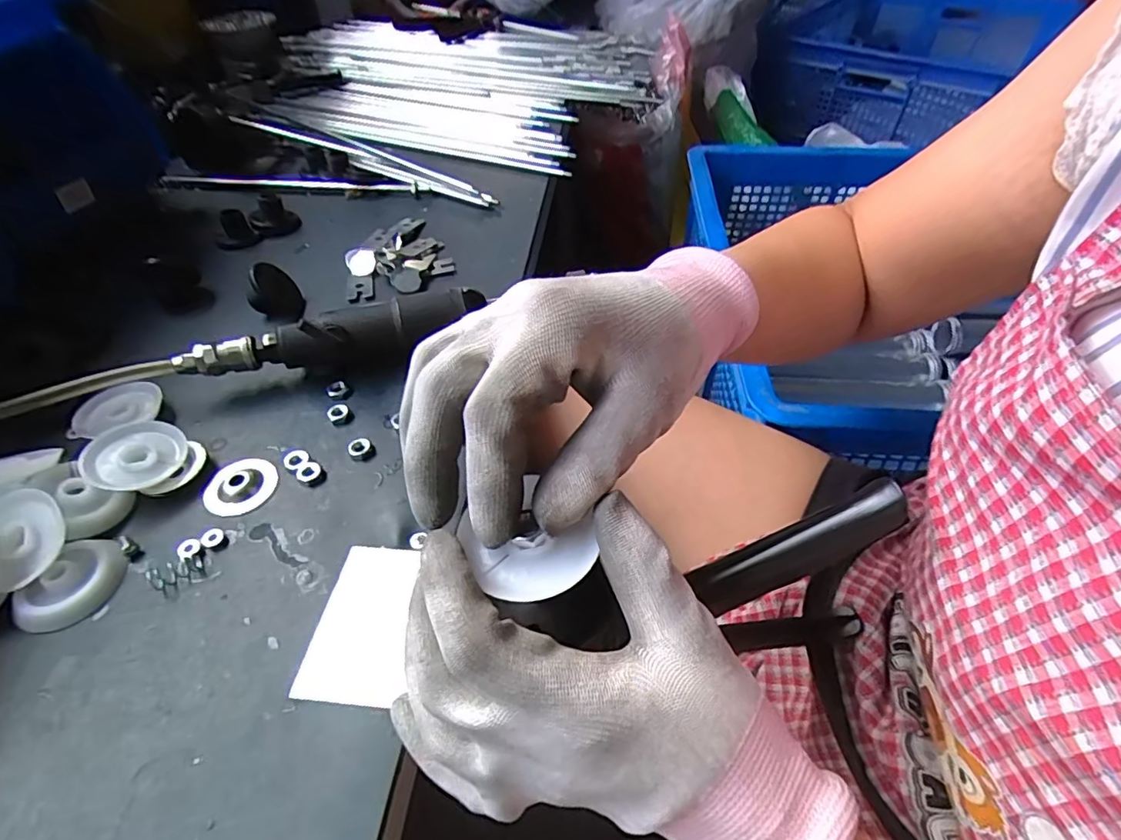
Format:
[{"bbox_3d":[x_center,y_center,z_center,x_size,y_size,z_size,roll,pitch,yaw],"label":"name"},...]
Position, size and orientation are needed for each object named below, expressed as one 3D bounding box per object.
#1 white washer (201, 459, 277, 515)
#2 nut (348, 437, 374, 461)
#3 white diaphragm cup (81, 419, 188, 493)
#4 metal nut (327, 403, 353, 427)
[{"bbox_3d":[-0.187,0.037,0.322,0.042,0.005,0.038,25,52,22],"label":"white washer"},{"bbox_3d":[-0.123,0.018,0.339,0.014,0.005,0.016,-20,50,-17],"label":"nut"},{"bbox_3d":[-0.248,0.022,0.324,0.049,0.012,0.049,14,46,-15],"label":"white diaphragm cup"},{"bbox_3d":[-0.143,-0.004,0.360,0.014,0.005,0.016,-27,52,-22],"label":"metal nut"}]

